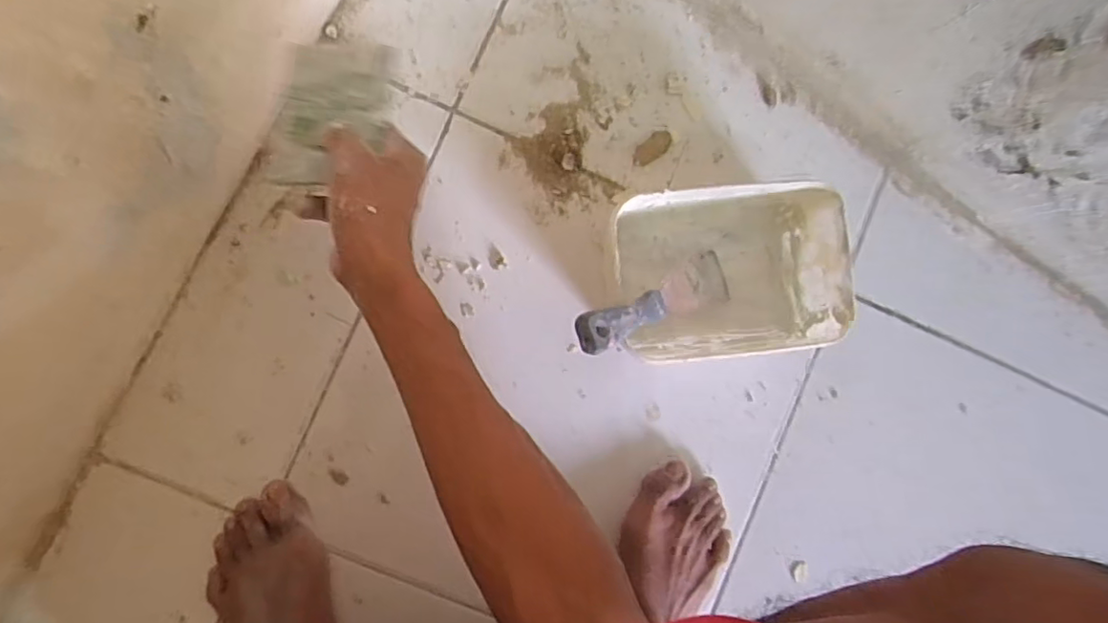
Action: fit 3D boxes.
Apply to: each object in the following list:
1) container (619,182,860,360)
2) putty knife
[{"bbox_3d":[0.148,-0.033,0.546,0.181,0.082,0.137,-7,88,-5],"label":"container"},{"bbox_3d":[0.090,-0.010,0.510,0.205,0.016,0.044,-22,90,-46],"label":"putty knife"}]

